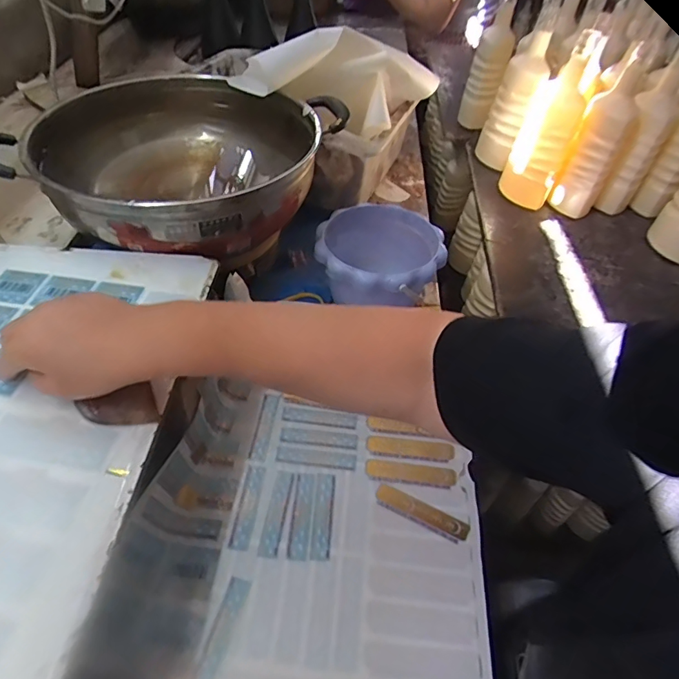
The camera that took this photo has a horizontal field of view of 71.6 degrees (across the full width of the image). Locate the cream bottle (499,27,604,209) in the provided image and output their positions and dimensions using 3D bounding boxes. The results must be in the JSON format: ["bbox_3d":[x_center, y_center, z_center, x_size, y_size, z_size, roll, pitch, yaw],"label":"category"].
[{"bbox_3d":[0.334,-0.335,0.758,0.085,0.241,0.075,21,49,12],"label":"cream bottle"}]

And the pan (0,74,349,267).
[{"bbox_3d":[-0.197,-0.217,0.585,0.324,0.099,0.314,22,49,12],"label":"pan"}]

